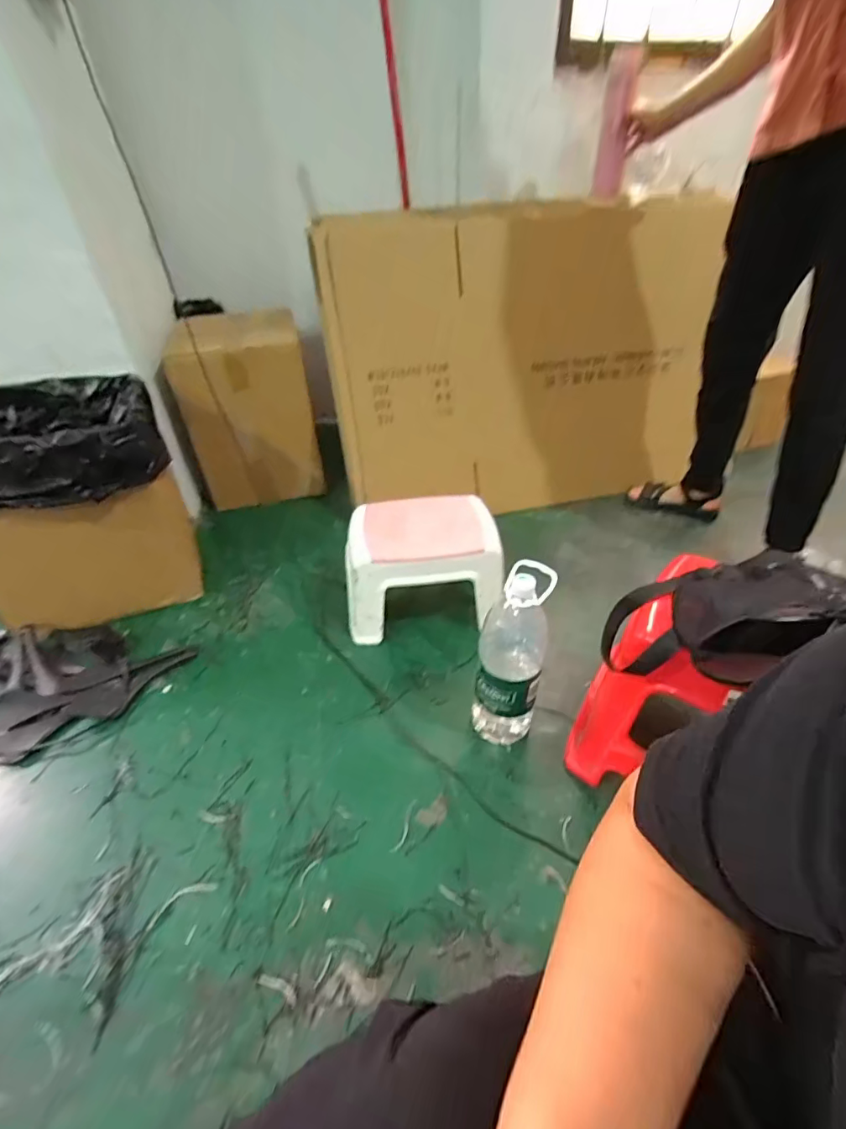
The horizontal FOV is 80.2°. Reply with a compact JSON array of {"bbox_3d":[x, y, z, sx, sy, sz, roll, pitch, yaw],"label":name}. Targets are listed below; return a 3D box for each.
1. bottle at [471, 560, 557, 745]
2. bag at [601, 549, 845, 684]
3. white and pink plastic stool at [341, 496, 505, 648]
[{"bbox_3d":[0.140,0.149,0.788,0.093,0.316,0.114,13,42,15],"label":"bottle"},{"bbox_3d":[0.380,0.058,0.627,0.285,0.109,0.164,-16,42,-18],"label":"bag"},{"bbox_3d":[-0.006,0.003,1.041,0.298,0.230,0.199,-5,40,-5],"label":"white and pink plastic stool"}]

